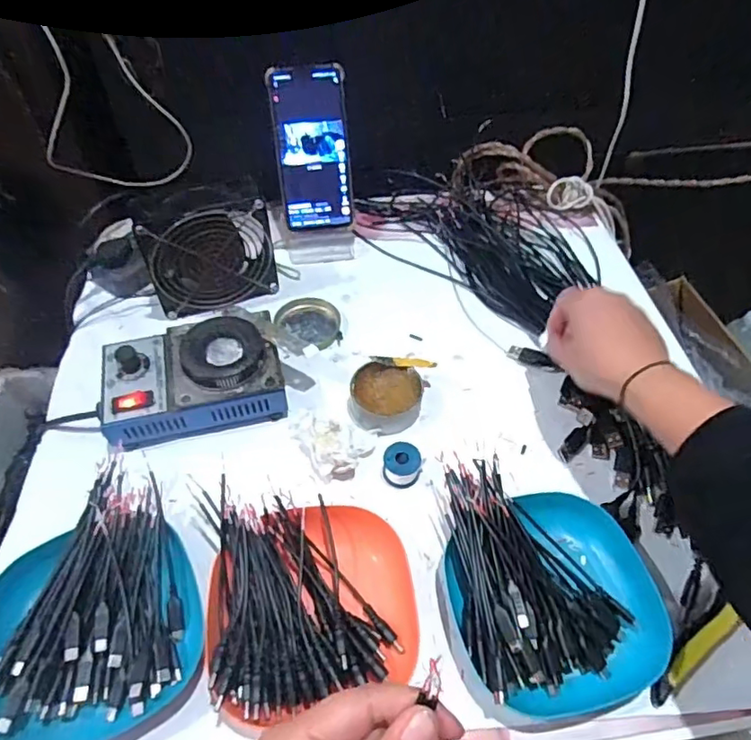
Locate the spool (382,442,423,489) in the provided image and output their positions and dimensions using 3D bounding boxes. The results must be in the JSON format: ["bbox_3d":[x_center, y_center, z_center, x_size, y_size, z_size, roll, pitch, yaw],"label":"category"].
[{"bbox_3d":[0.022,0.079,0.480,0.031,0.022,0.029,0,53,-1],"label":"spool"}]

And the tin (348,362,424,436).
[{"bbox_3d":[0.009,0.027,0.521,0.064,0.024,0.060,0,53,-1],"label":"tin"}]

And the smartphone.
[{"bbox_3d":[-0.066,-0.233,0.622,0.077,0.166,0.006,-5,20,-2],"label":"smartphone"}]

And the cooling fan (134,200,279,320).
[{"bbox_3d":[-0.163,-0.114,0.571,0.117,0.110,0.040,-19,51,-15],"label":"cooling fan"}]

